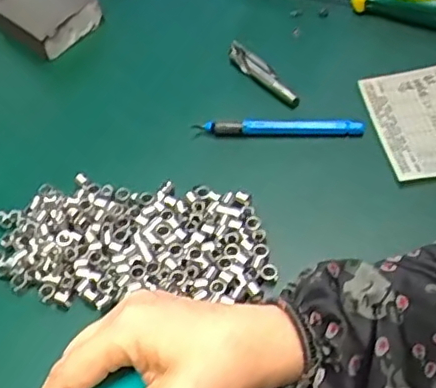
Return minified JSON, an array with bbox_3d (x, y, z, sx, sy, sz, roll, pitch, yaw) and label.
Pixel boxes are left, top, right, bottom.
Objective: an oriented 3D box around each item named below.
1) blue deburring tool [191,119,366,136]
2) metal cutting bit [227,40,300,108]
[{"bbox_3d":[0.045,-0.050,0.469,0.121,0.013,0.008,1,53,7],"label":"blue deburring tool"},{"bbox_3d":[0.034,-0.098,0.507,0.013,0.015,0.087,-30,55,-16],"label":"metal cutting bit"}]

